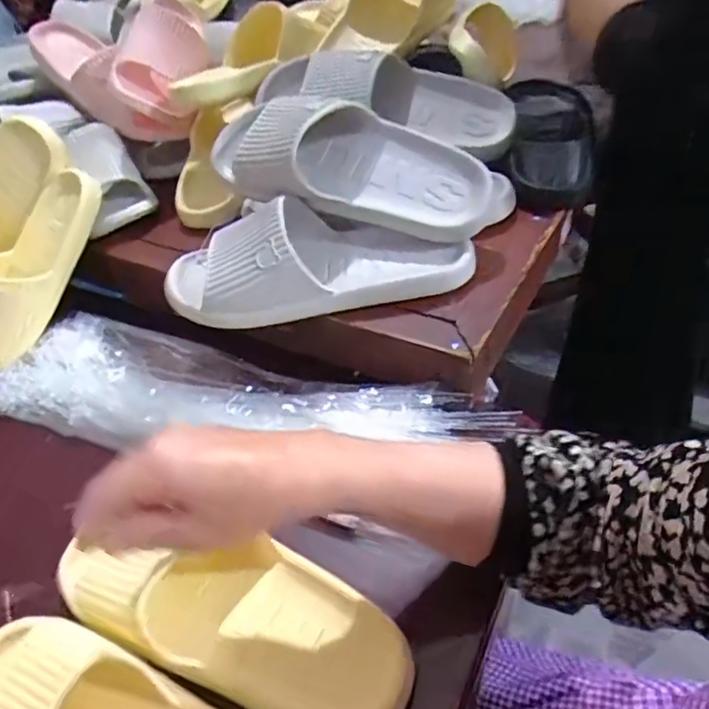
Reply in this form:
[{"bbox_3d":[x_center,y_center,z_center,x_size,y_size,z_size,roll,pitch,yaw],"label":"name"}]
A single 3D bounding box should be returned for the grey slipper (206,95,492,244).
[{"bbox_3d":[-0.006,-0.177,0.538,0.274,0.078,0.100,18,45,15],"label":"grey slipper"}]

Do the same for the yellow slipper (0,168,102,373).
[{"bbox_3d":[-0.357,-0.088,0.619,0.099,0.064,0.248,27,84,23],"label":"yellow slipper"}]

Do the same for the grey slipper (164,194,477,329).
[{"bbox_3d":[-0.033,-0.082,0.527,0.278,0.073,0.111,-1,44,-4],"label":"grey slipper"}]

